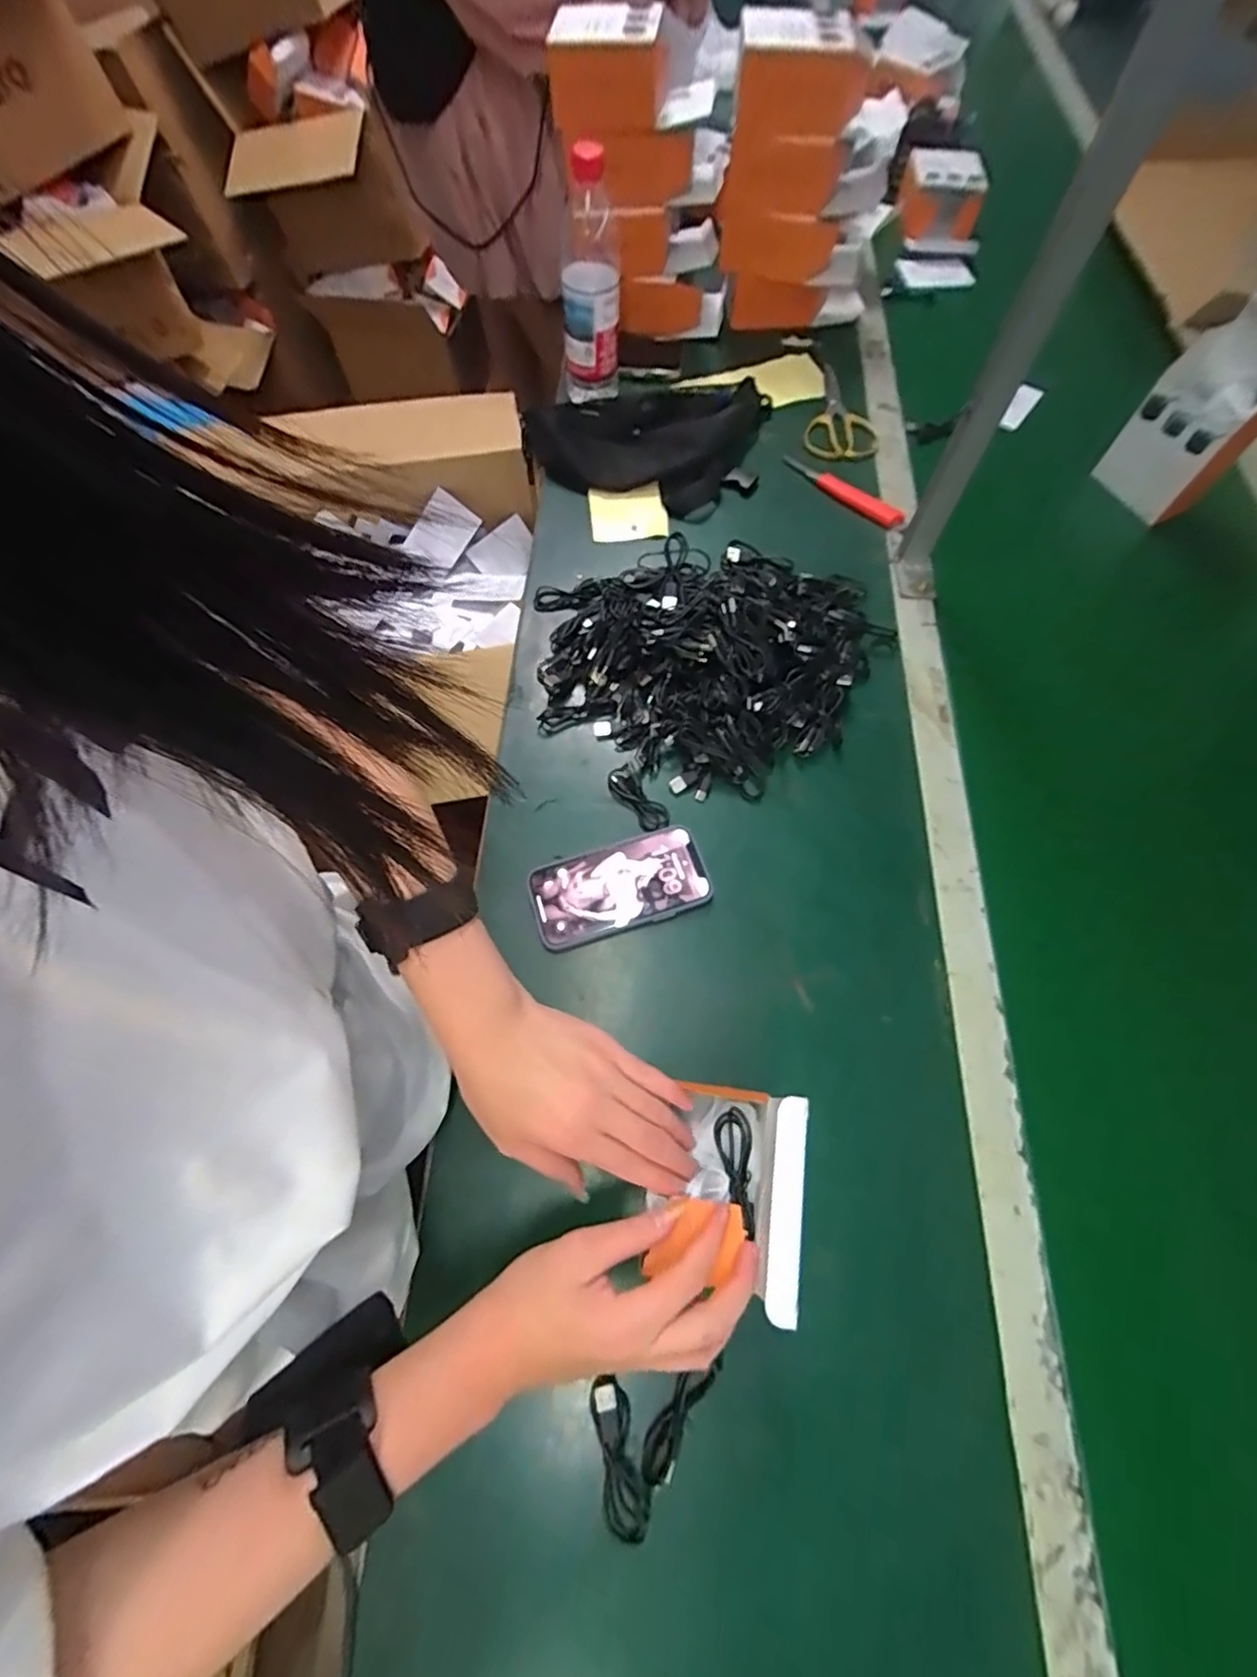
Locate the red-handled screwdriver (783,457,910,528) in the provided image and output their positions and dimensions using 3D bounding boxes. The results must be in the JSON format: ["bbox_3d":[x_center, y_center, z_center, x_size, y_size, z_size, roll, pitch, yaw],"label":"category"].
[{"bbox_3d":[0.248,-0.407,0.728,0.024,0.018,0.164,-38,72,-15],"label":"red-handled screwdriver"}]

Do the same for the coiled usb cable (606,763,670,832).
[{"bbox_3d":[0.009,-0.035,0.566,0.027,0.017,0.072,-39,72,-16],"label":"coiled usb cable"}]

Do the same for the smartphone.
[{"bbox_3d":[-0.008,0.041,0.535,0.149,0.016,0.076,-17,68,-7],"label":"smartphone"}]

